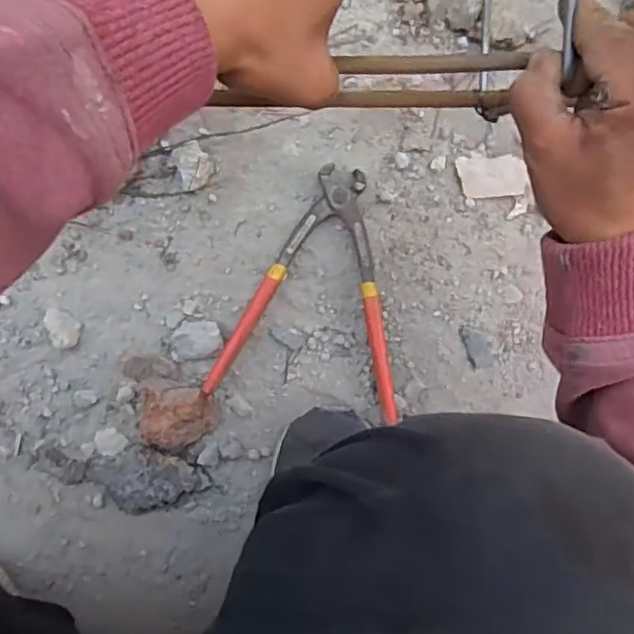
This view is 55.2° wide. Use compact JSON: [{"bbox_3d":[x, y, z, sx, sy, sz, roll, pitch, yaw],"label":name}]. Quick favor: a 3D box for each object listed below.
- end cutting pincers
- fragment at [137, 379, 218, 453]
[{"bbox_3d":[0.005,-0.023,0.508,0.156,0.022,0.199,11,94,-2],"label":"end cutting pincers"},{"bbox_3d":[-0.121,0.089,0.513,0.065,0.030,0.061,13,94,-3],"label":"fragment"}]

